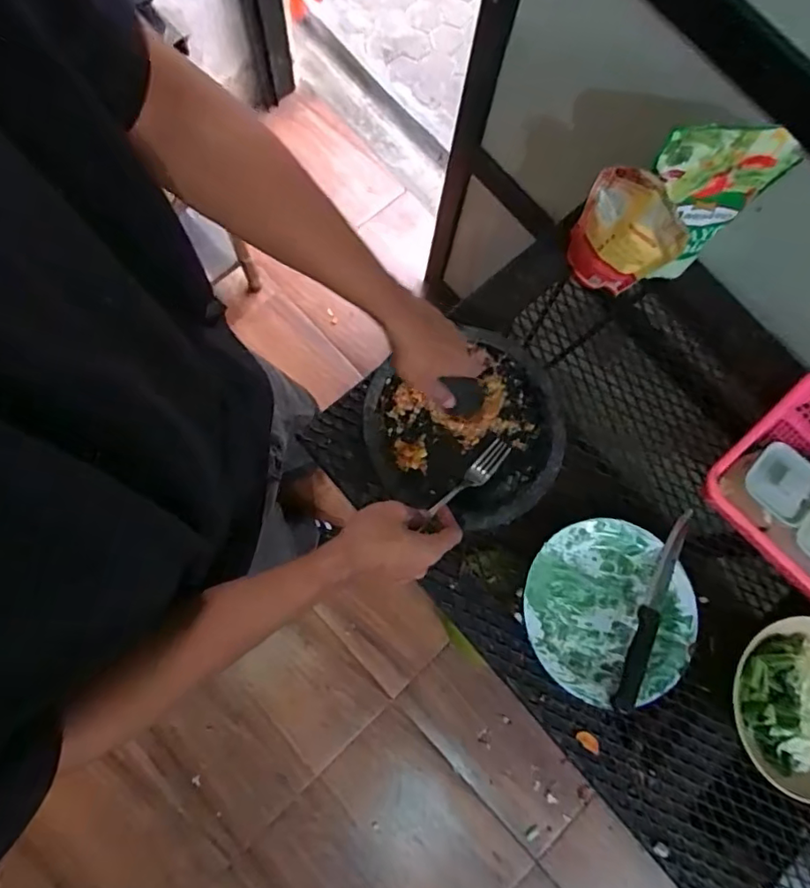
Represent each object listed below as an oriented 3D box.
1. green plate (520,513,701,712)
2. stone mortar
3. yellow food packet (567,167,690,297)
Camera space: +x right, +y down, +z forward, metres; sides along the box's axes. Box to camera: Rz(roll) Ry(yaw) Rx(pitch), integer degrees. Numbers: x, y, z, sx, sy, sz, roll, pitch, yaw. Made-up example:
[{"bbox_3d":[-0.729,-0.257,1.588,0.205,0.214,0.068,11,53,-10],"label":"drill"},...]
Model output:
[{"bbox_3d":[0.245,0.197,0.668,0.203,0.040,0.200,1,78,-4],"label":"green plate"},{"bbox_3d":[0.077,-0.013,0.665,0.236,0.063,0.216,1,78,-4],"label":"stone mortar"},{"bbox_3d":[0.266,-0.256,0.698,0.047,0.193,0.129,-39,83,-11],"label":"yellow food packet"}]

